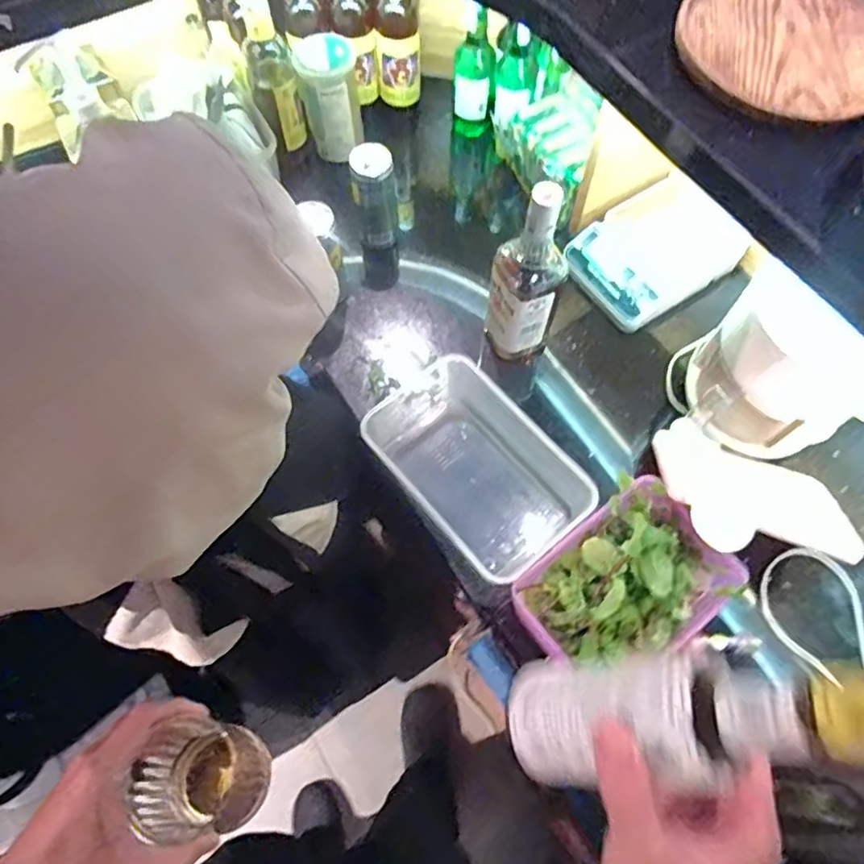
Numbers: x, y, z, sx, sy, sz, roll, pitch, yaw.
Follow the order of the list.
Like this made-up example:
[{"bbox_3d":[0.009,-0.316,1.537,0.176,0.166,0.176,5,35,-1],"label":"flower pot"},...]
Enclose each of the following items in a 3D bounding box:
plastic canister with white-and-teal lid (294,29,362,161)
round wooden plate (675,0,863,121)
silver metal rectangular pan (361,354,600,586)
[{"bbox_3d":[-0.158,-0.503,0.944,0.092,0.148,0.087,-8,66,-4],"label":"plastic canister with white-and-teal lid"},{"bbox_3d":[0.362,-0.393,0.619,0.211,0.019,0.226,0,66,-1],"label":"round wooden plate"},{"bbox_3d":[0.061,0.042,0.767,0.185,0.090,0.256,-39,72,-16],"label":"silver metal rectangular pan"}]

